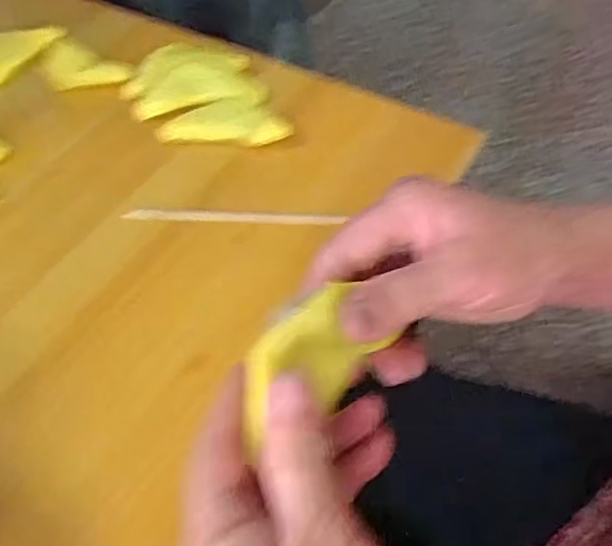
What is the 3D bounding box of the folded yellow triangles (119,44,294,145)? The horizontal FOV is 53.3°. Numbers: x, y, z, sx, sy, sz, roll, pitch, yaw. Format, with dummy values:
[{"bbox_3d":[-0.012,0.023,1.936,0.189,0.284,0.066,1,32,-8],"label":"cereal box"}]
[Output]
[{"bbox_3d":[-0.094,-0.154,0.537,0.114,0.025,0.149,-20,54,-10],"label":"folded yellow triangles"}]

